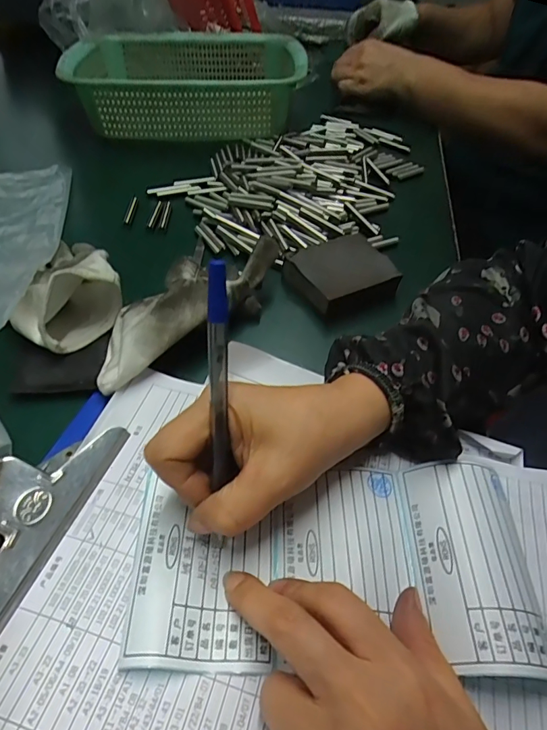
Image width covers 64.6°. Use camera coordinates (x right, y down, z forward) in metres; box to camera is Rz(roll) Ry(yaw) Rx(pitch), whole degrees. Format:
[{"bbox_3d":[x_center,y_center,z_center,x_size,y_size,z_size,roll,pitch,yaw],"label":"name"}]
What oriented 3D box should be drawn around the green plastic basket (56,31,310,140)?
[{"bbox_3d":[-0.110,-0.364,0.559,0.272,0.087,0.203,6,47,0],"label":"green plastic basket"}]

